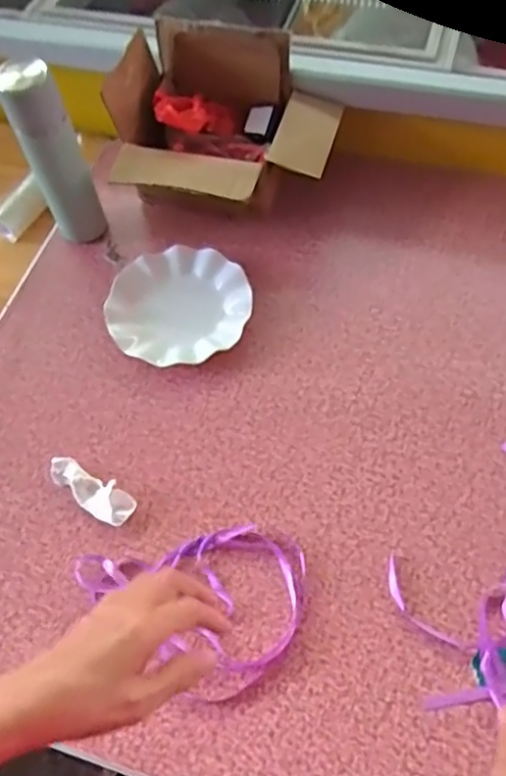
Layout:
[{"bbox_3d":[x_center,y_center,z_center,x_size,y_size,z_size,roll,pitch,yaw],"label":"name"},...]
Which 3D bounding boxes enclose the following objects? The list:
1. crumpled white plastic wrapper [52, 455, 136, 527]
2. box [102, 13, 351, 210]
[{"bbox_3d":[-0.180,0.114,0.686,0.106,0.025,0.039,30,66,19],"label":"crumpled white plastic wrapper"},{"bbox_3d":[-0.033,-0.336,0.838,0.276,0.188,0.223,5,61,6],"label":"box"}]

